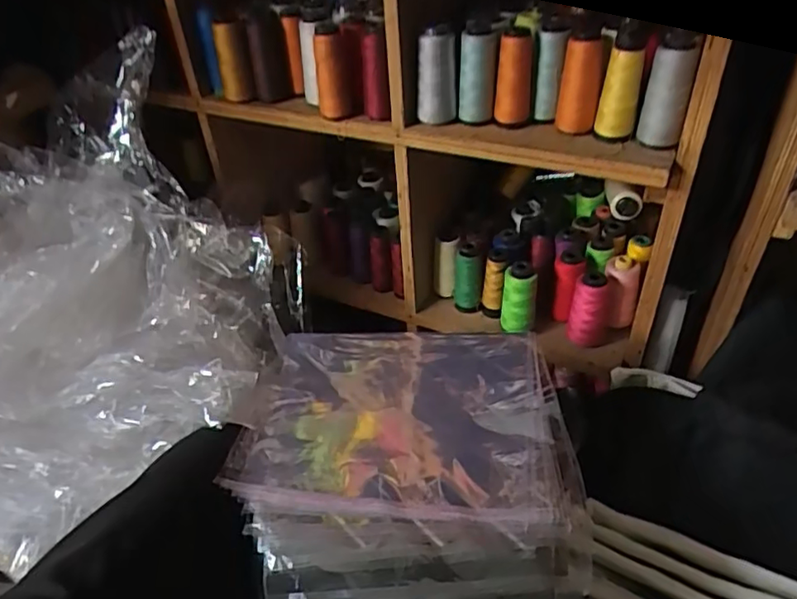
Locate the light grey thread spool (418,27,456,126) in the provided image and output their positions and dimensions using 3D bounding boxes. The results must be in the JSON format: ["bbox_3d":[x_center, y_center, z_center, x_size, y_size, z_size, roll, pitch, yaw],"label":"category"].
[{"bbox_3d":[0.046,-0.274,0.717,0.048,0.110,0.050,-2,38,3],"label":"light grey thread spool"}]

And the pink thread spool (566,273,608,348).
[{"bbox_3d":[0.272,0.011,0.833,0.049,0.118,0.049,-3,38,2],"label":"pink thread spool"}]

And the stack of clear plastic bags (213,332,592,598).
[{"bbox_3d":[0.003,0.141,0.575,0.314,0.032,0.304,-2,38,3],"label":"stack of clear plastic bags"}]

